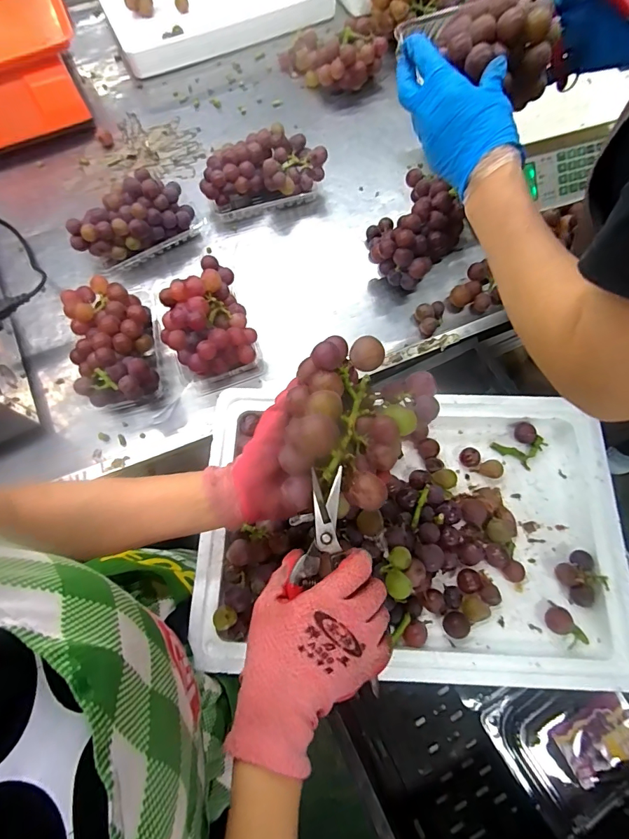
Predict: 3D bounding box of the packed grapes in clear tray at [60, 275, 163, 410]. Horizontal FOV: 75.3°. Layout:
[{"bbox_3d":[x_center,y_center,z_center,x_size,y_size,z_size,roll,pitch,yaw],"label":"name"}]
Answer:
[{"bbox_3d":[-0.276,-0.105,0.568,0.105,0.081,0.188,-13,70,-3],"label":"packed grapes in clear tray"}]

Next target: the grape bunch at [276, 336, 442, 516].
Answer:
[{"bbox_3d":[0.035,-0.003,0.327,0.113,0.083,0.144,21,72,9],"label":"grape bunch"}]

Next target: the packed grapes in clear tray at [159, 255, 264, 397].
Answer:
[{"bbox_3d":[-0.152,-0.138,0.560,0.116,0.102,0.168,-21,71,-6],"label":"packed grapes in clear tray"}]

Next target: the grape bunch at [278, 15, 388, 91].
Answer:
[{"bbox_3d":[0.025,-0.693,0.775,0.200,0.083,0.108,38,75,14],"label":"grape bunch"}]

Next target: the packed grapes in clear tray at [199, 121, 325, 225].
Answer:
[{"bbox_3d":[-0.084,-0.400,0.665,0.197,0.081,0.091,-10,70,-2],"label":"packed grapes in clear tray"}]

